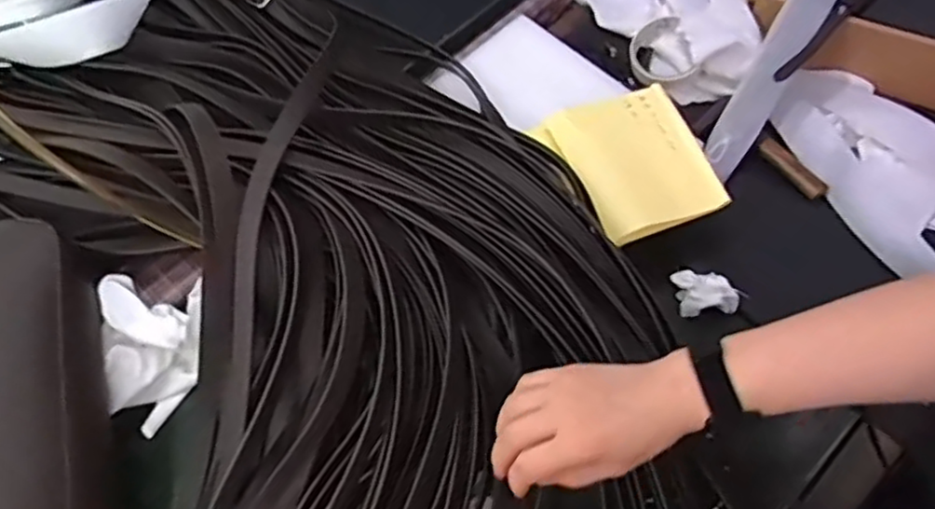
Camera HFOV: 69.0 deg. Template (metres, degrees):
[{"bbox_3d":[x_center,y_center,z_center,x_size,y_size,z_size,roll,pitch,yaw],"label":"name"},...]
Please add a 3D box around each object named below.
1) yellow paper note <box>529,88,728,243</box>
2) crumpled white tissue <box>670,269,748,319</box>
[{"bbox_3d":[0.168,-0.098,0.669,0.137,0.025,0.163,-26,64,-10],"label":"yellow paper note"},{"bbox_3d":[0.234,0.034,0.662,0.057,0.029,0.046,-4,62,2],"label":"crumpled white tissue"}]

